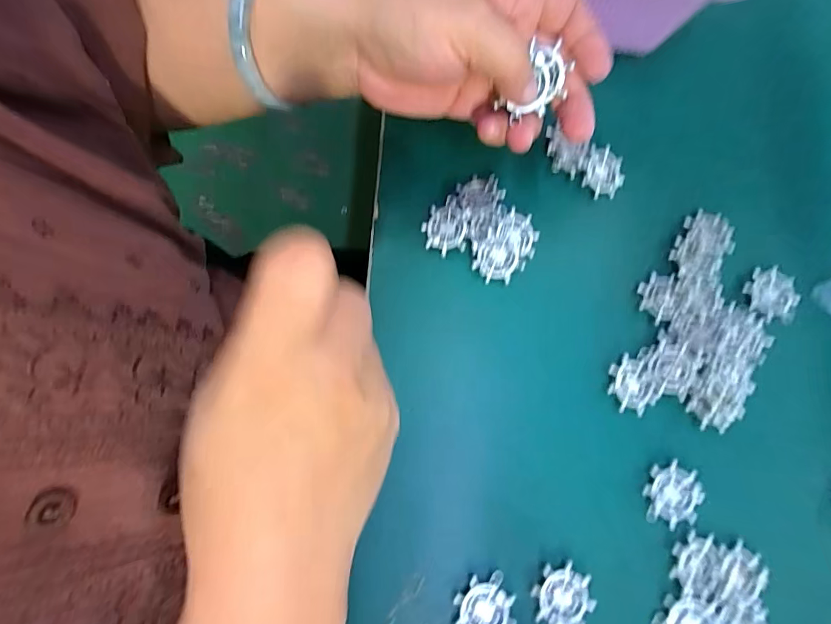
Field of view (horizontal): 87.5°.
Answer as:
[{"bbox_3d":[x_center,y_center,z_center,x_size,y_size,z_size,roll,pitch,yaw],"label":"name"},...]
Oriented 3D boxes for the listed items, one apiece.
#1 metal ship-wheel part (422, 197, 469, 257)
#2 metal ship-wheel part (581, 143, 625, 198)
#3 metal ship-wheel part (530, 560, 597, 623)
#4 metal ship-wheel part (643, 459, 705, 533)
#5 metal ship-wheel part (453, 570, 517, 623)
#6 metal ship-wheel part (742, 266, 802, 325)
[{"bbox_3d":[0.019,-0.055,0.276,0.028,0.008,0.035,10,77,1],"label":"metal ship-wheel part"},{"bbox_3d":[0.127,-0.093,0.292,0.029,0.004,0.032,16,88,-13],"label":"metal ship-wheel part"},{"bbox_3d":[0.080,0.154,0.233,0.032,0.004,0.035,-8,78,-3],"label":"metal ship-wheel part"},{"bbox_3d":[0.147,0.105,0.246,0.031,0.004,0.036,29,78,5],"label":"metal ship-wheel part"},{"bbox_3d":[0.037,0.158,0.230,0.032,0.004,0.034,0,77,-2],"label":"metal ship-wheel part"},{"bbox_3d":[0.228,-0.011,0.277,0.033,0.004,0.036,0,77,-2],"label":"metal ship-wheel part"}]

